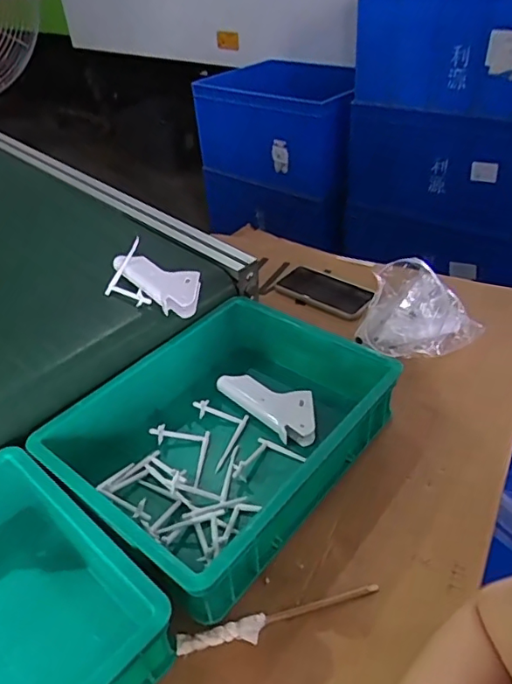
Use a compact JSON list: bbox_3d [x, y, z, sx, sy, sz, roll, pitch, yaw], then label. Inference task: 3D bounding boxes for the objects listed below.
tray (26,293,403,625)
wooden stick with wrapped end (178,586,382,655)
[{"bbox_3d":[-0.037,0.093,0.604,0.263,0.075,0.335,26,46,33],"label":"tray"},{"bbox_3d":[0.022,0.251,0.481,0.184,0.009,0.019,-10,37,-8],"label":"wooden stick with wrapped end"}]

